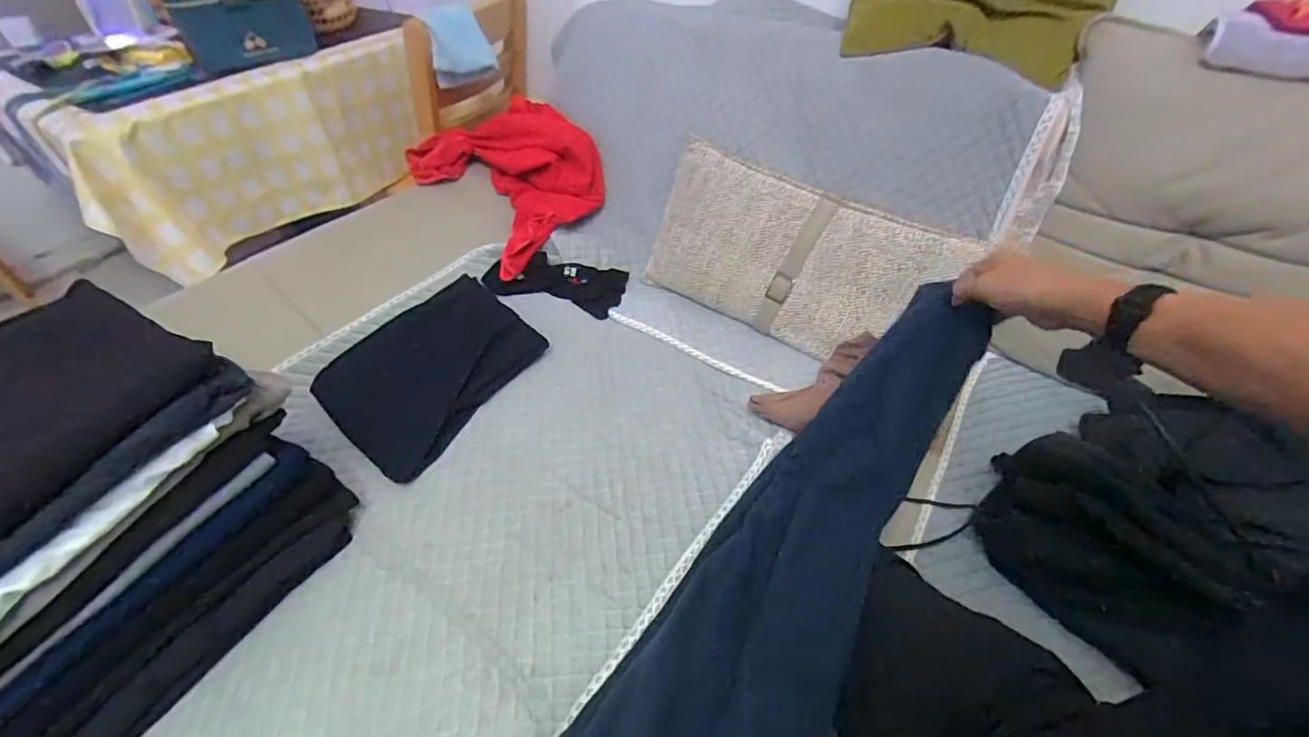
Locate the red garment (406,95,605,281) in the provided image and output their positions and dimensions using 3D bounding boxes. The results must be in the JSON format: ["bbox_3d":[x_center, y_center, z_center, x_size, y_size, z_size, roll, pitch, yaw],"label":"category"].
[{"bbox_3d":[-0.325,-0.452,1.281,0.326,0.209,0.383,-32,52,-26],"label":"red garment"}]

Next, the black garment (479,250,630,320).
[{"bbox_3d":[-0.209,-0.191,1.192,0.284,0.025,0.138,16,62,6],"label":"black garment"}]

